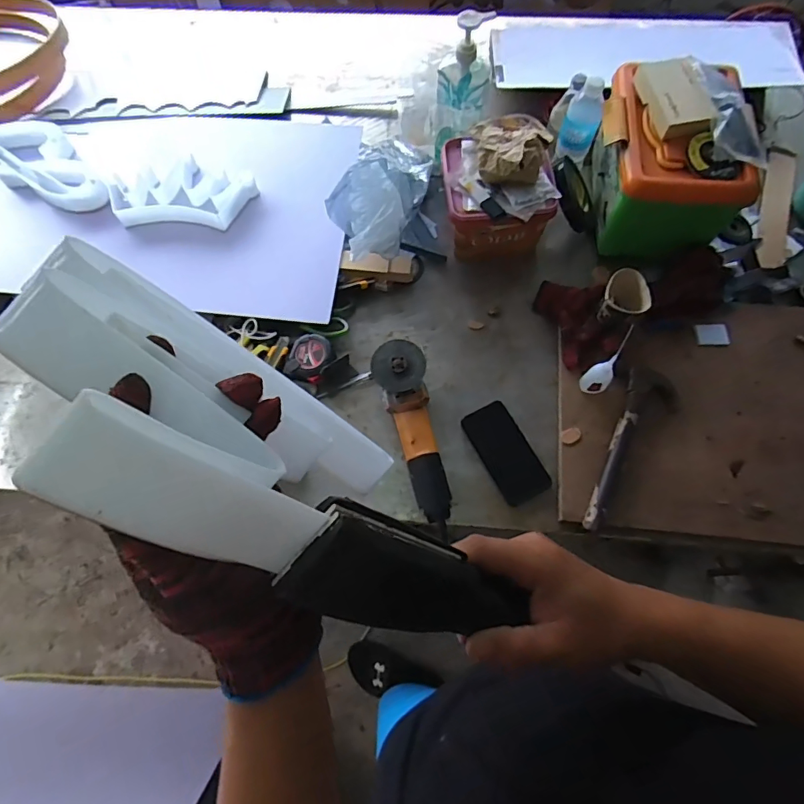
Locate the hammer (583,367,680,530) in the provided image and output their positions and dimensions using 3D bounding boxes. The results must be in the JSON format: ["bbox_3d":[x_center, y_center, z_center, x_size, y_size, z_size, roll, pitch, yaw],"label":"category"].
[{"bbox_3d":[0.365,0.078,0.770,0.085,0.025,0.279,21,73,9],"label":"hammer"}]

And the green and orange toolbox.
[{"bbox_3d":[0.452,-0.408,0.870,0.205,0.172,0.287,1,71,2],"label":"green and orange toolbox"}]

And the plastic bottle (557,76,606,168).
[{"bbox_3d":[0.320,-0.499,0.882,0.058,0.137,0.055,4,71,3],"label":"plastic bottle"}]

